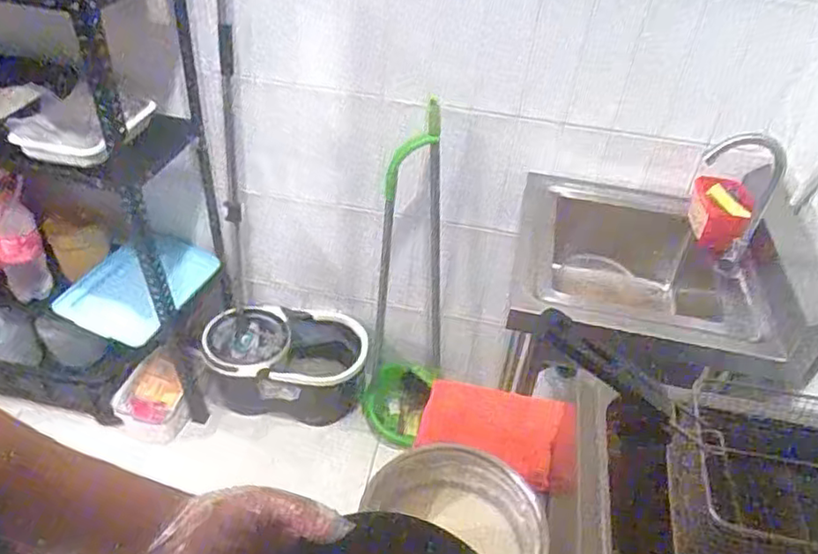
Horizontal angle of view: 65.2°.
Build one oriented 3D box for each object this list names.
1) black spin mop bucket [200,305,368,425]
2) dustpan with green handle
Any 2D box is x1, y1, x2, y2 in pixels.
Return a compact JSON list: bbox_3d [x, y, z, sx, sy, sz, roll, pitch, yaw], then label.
[{"bbox_3d":[-0.366,0.261,1.918,0.465,0.227,0.280,7,39,2],"label":"black spin mop bucket"},{"bbox_3d":[0.003,0.025,1.707,0.196,0.986,0.297,8,39,3],"label":"dustpan with green handle"}]

